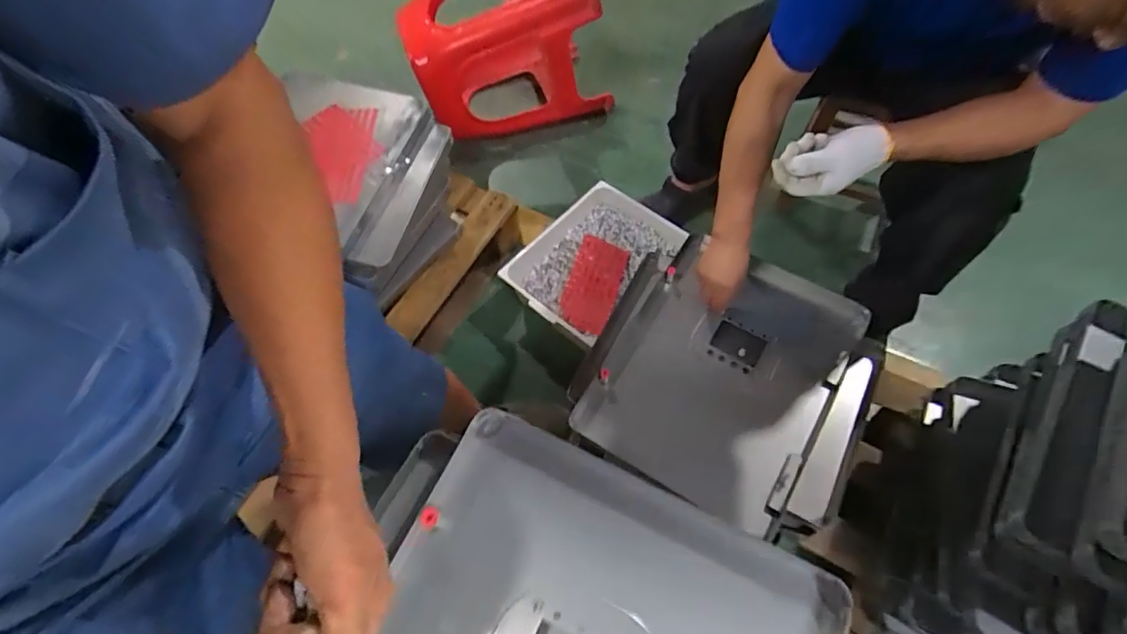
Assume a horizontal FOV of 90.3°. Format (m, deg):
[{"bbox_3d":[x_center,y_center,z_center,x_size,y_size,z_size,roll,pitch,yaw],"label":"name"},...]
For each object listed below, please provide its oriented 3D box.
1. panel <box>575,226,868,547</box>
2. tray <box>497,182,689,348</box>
[{"bbox_3d":[0.259,0.076,0.978,0.377,0.044,0.454,30,66,18],"label":"panel"},{"bbox_3d":[0.061,-0.126,1.279,0.310,0.103,0.358,39,69,21],"label":"tray"}]

